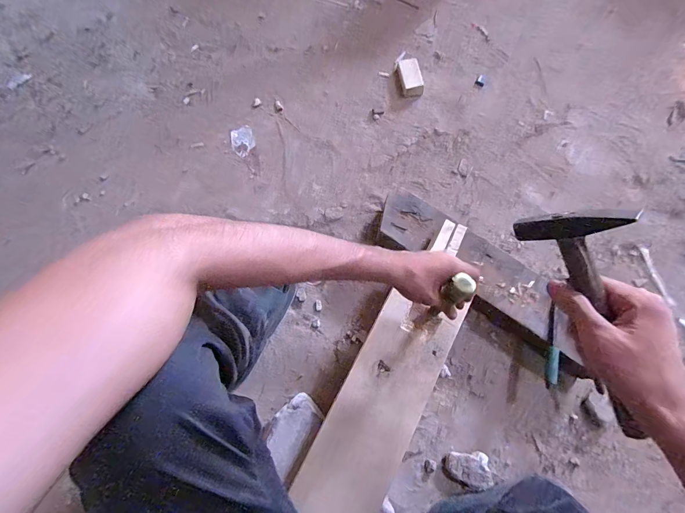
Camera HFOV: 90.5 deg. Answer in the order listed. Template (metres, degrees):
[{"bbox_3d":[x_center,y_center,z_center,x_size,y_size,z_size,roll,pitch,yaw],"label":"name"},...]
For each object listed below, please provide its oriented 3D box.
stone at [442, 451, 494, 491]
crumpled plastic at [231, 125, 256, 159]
[{"bbox_3d":[0.241,0.412,0.655,0.086,0.025,0.062,-1,75,-1],"label":"stone"},{"bbox_3d":[-0.249,-0.289,0.855,0.055,0.004,0.082,-19,76,-5],"label":"crumpled plastic"}]

